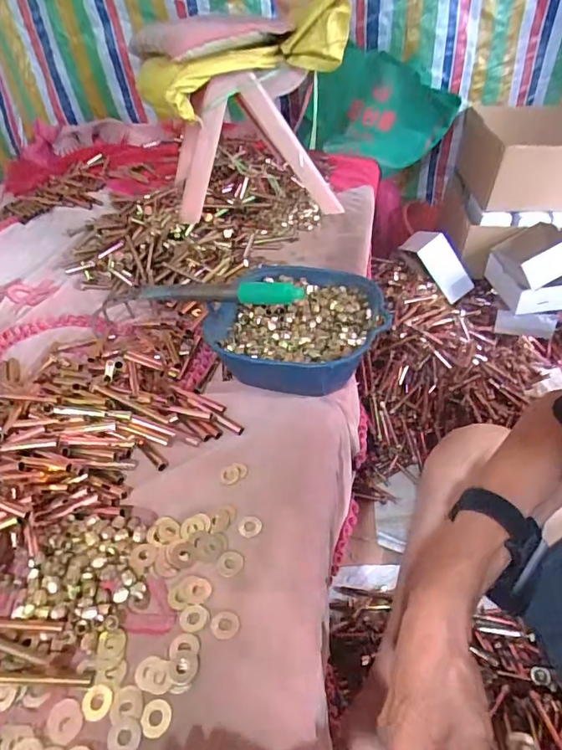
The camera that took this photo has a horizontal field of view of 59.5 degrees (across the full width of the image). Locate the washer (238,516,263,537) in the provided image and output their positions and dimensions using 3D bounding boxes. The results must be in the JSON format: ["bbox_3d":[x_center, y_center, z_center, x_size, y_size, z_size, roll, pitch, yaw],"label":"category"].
[{"bbox_3d":[-0.031,0.154,0.502,0.024,0.005,0.025,-2,41,2],"label":"washer"}]

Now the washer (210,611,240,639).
[{"bbox_3d":[-0.049,0.216,0.427,0.025,0.004,0.023,-3,41,1],"label":"washer"}]

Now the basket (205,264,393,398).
[{"bbox_3d":[0.024,-0.061,0.684,0.223,0.073,0.220,-2,41,2],"label":"basket"}]

